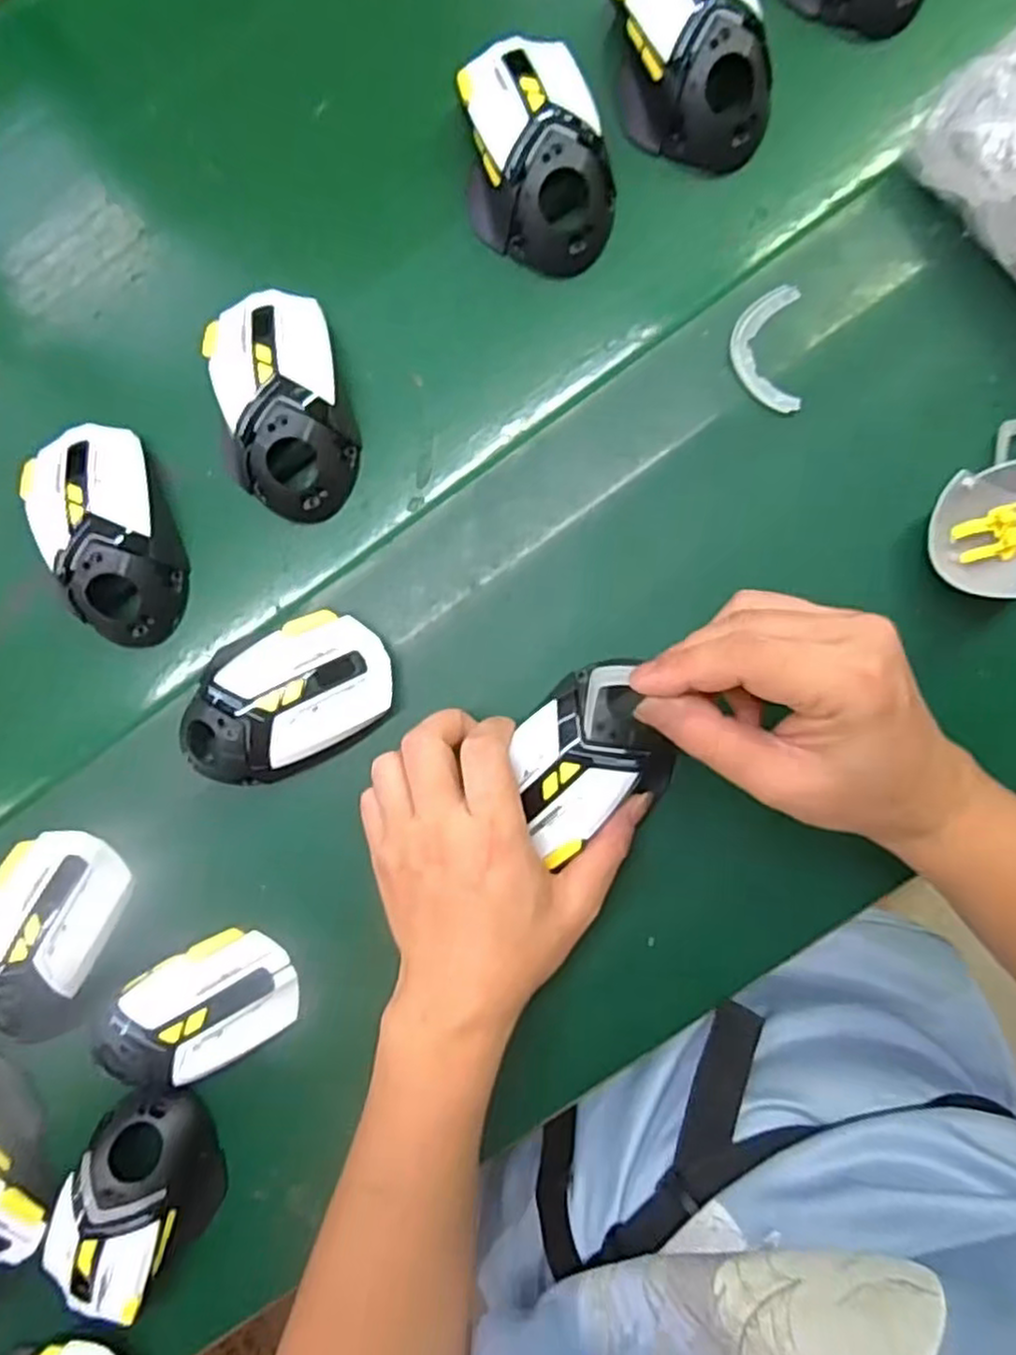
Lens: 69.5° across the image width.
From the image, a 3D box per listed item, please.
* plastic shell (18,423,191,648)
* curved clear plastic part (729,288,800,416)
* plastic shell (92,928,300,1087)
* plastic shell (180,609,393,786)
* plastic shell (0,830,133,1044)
[{"bbox_3d":[-0.217,-0.078,0.396,0.067,0.037,0.121,-17,89,4],"label":"plastic shell"},{"bbox_3d":[0.132,-0.169,0.378,0.034,0.009,0.064,1,90,5],"label":"curved clear plastic part"},{"bbox_3d":[-0.163,0.175,0.382,0.111,0.043,0.066,-25,88,4],"label":"plastic shell"},{"bbox_3d":[-0.118,0.015,0.380,0.121,0.042,0.071,-24,88,4],"label":"plastic shell"},{"bbox_3d":[-0.243,0.140,0.392,0.065,0.050,0.120,19,91,4],"label":"plastic shell"}]

